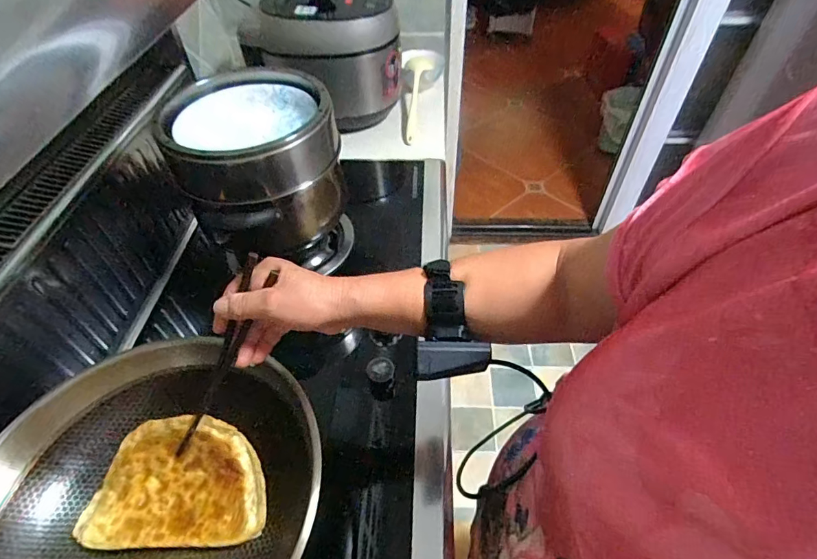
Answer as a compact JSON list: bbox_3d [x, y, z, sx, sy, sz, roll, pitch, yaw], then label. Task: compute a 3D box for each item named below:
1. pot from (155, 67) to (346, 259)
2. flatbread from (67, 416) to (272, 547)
[{"bbox_3d":[-0.231,-0.195,0.696,0.228,0.186,0.226,-17,50,-11],"label":"pot"},{"bbox_3d":[-0.241,0.209,0.460,0.184,0.019,0.119,-4,68,6],"label":"flatbread"}]

